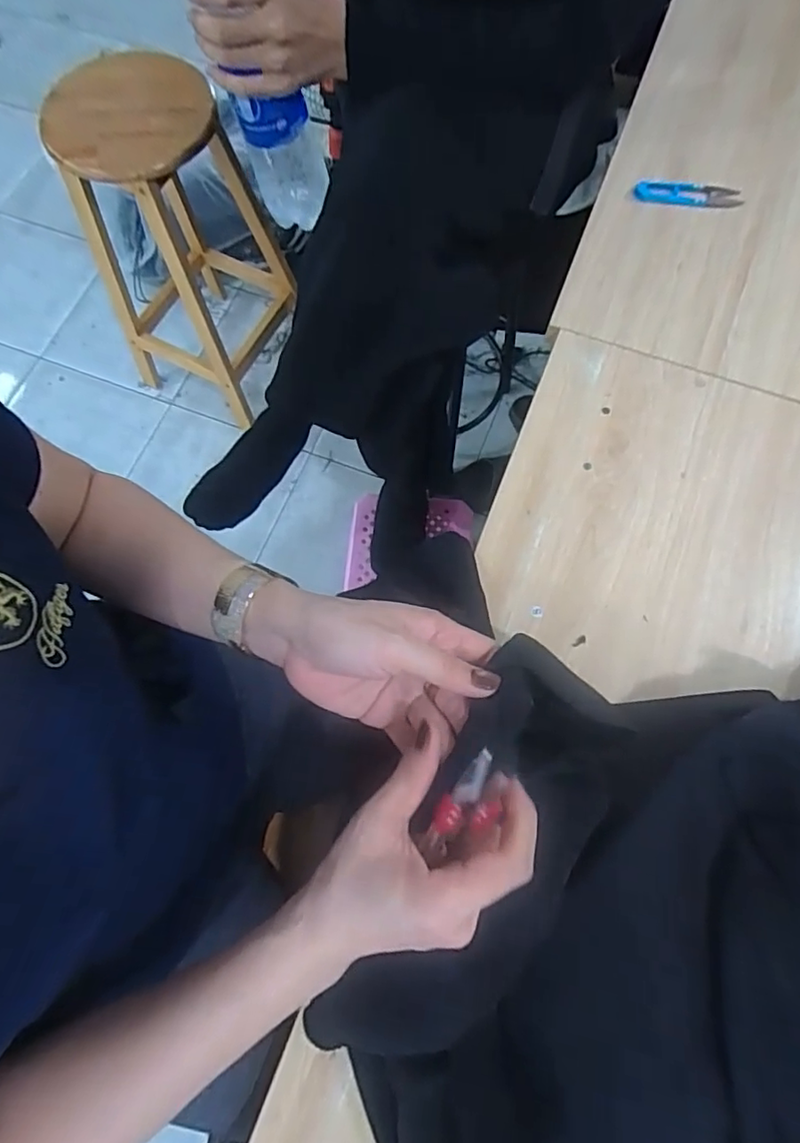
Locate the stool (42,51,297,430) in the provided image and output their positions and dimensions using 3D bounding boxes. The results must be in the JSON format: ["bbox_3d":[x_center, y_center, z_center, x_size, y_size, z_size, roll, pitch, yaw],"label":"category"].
[{"bbox_3d":[-0.461,-0.675,1.204,0.342,0.625,0.326,22,74,7],"label":"stool"}]

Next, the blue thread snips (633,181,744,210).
[{"bbox_3d":[0.332,-0.435,0.659,0.119,0.012,0.027,7,72,4],"label":"blue thread snips"}]

